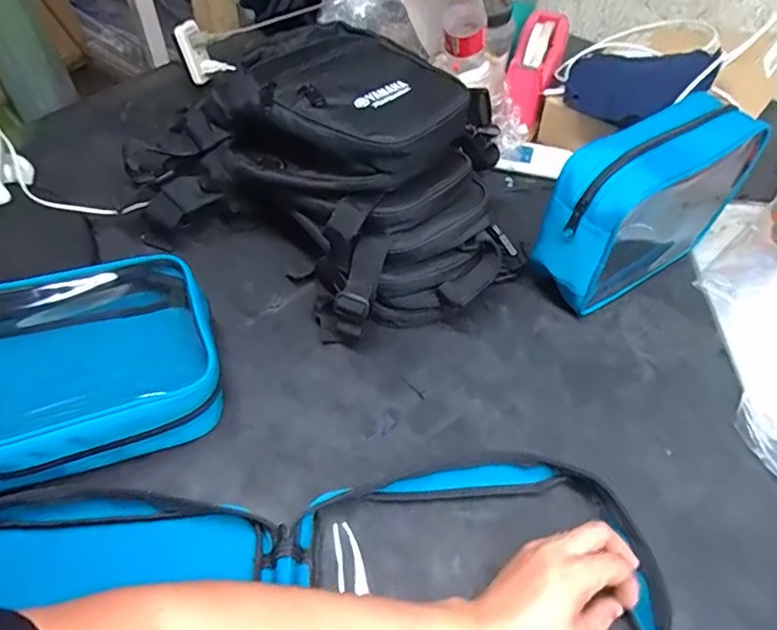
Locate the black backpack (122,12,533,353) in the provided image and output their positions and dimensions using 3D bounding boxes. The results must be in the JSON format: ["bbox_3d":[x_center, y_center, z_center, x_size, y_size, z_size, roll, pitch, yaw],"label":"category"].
[{"bbox_3d":[-0.065,-0.155,0.598,0.408,0.186,0.261,30,56,22],"label":"black backpack"}]

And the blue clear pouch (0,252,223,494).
[{"bbox_3d":[-0.281,0.053,0.483,0.250,0.094,0.170,-19,53,-16],"label":"blue clear pouch"}]

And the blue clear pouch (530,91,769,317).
[{"bbox_3d":[0.294,-0.129,0.593,0.312,0.168,0.078,-28,56,-22],"label":"blue clear pouch"}]

